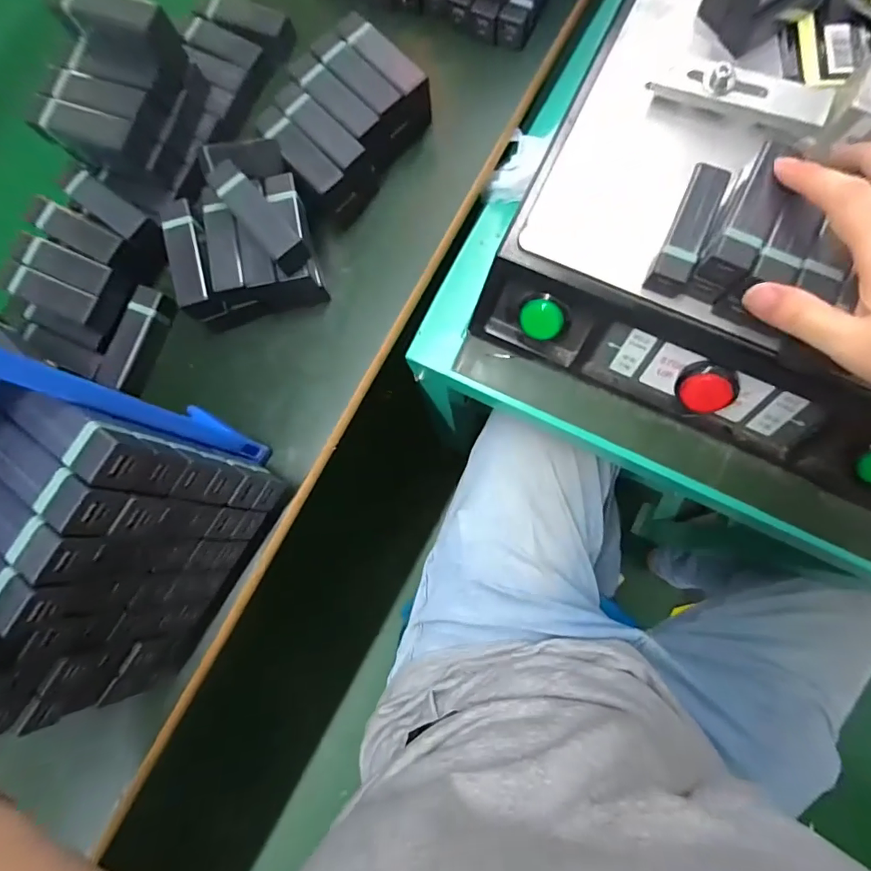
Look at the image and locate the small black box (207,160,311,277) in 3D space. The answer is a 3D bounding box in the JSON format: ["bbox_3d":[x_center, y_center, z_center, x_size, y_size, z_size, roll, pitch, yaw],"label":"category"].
[{"bbox_3d":[-0.135,-0.166,0.357,0.025,0.029,0.090,-40,81,-2],"label":"small black box"}]

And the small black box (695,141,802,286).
[{"bbox_3d":[0.207,-0.146,0.307,0.028,0.028,0.091,23,91,7],"label":"small black box"}]

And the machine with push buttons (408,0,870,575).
[{"bbox_3d":[0.294,-0.194,0.380,0.464,0.137,0.501,26,85,7],"label":"machine with push buttons"}]

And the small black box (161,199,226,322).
[{"bbox_3d":[-0.197,-0.145,0.384,0.030,0.031,0.093,-17,81,2],"label":"small black box"}]

